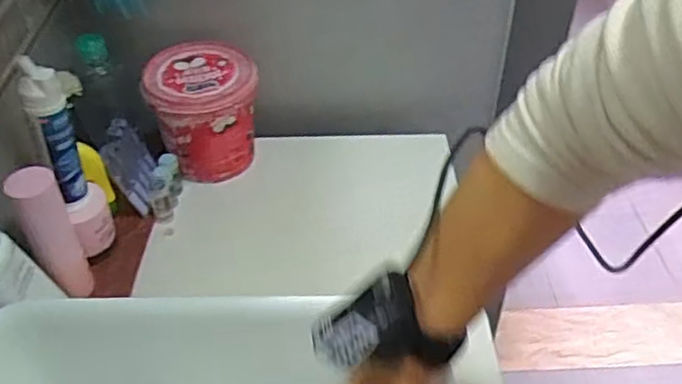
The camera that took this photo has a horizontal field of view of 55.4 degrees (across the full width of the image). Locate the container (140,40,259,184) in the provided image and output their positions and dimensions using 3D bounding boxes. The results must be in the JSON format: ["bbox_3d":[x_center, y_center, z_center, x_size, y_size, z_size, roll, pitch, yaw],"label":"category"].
[{"bbox_3d":[-0.170,-0.098,0.810,0.123,0.127,0.123,-1,42,1],"label":"container"}]

